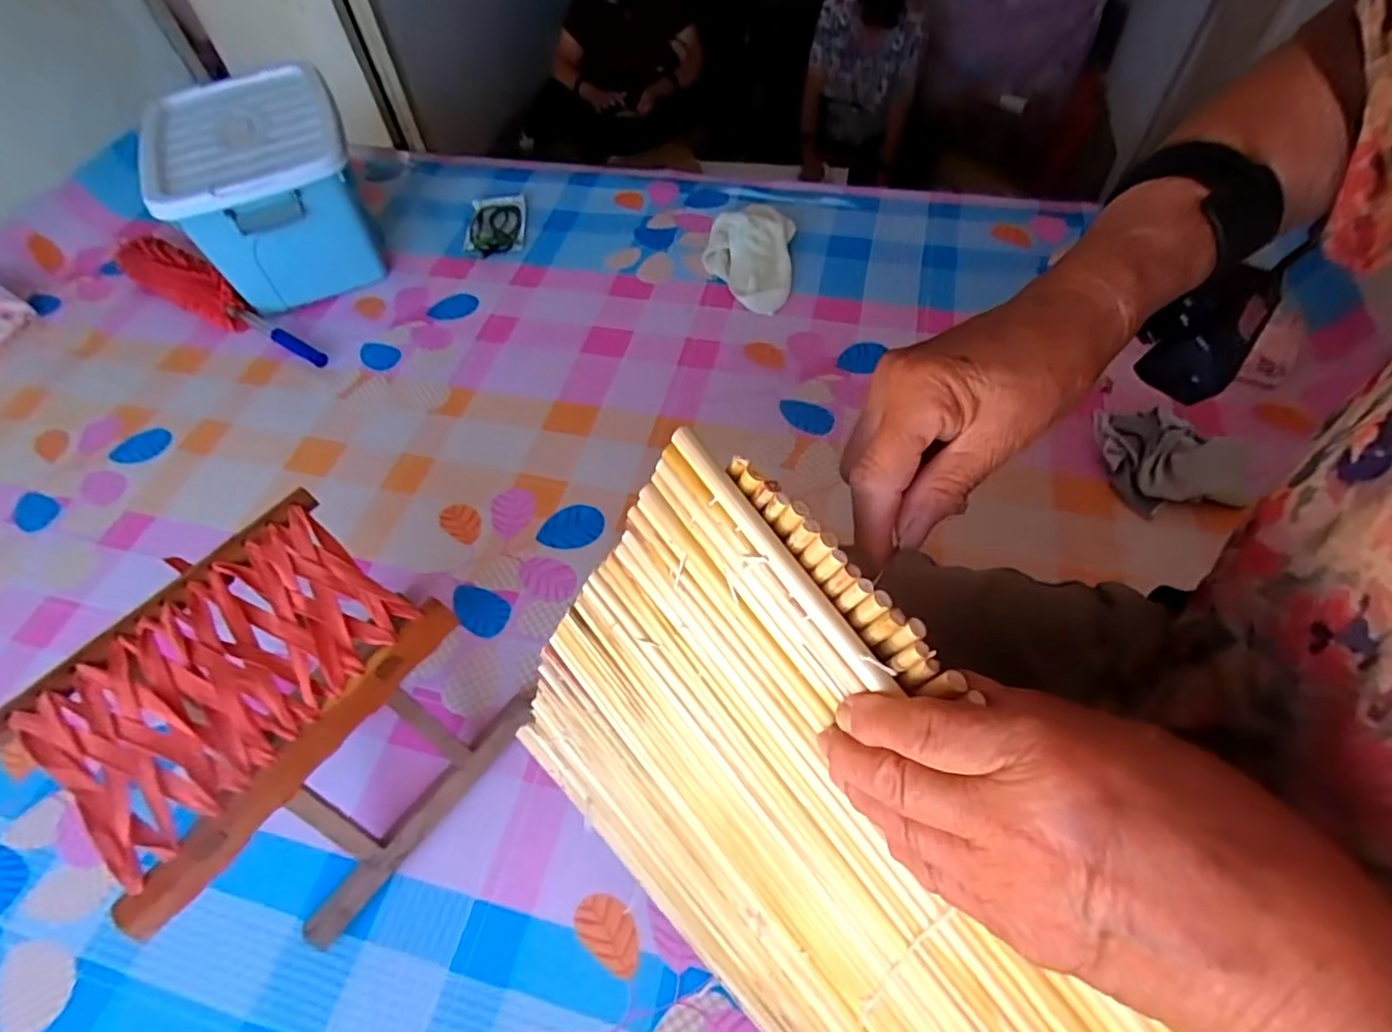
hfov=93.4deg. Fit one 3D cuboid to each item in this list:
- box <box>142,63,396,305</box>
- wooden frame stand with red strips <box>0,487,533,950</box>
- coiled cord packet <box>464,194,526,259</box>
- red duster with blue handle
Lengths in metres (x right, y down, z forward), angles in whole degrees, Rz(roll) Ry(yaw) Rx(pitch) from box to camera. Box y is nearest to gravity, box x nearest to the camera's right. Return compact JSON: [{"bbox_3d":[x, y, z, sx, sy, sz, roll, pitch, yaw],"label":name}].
[{"bbox_3d":[-0.741,-0.575,1.166,0.293,0.239,0.337,-22,57,-8],"label":"box"},{"bbox_3d":[-0.367,0.194,0.629,0.247,0.249,0.280,31,62,20],"label":"wooden frame stand with red strips"},{"bbox_3d":[-0.390,-0.577,1.283,0.115,0.013,0.185,-5,56,3],"label":"coiled cord packet"},{"bbox_3d":[-0.841,-0.375,1.140,0.501,0.076,0.078,29,61,19],"label":"red duster with blue handle"}]

